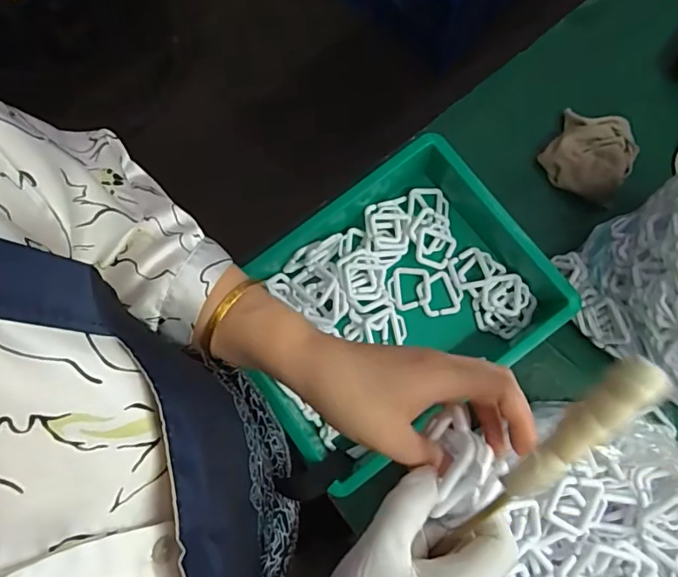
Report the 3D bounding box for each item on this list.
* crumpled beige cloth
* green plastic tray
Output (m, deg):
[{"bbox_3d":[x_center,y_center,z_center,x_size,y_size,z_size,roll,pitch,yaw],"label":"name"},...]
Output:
[{"bbox_3d":[0.323,-0.175,0.659,0.102,0.038,0.106,25,78,7],"label":"crumpled beige cloth"},{"bbox_3d":[0.062,0.017,0.596,0.347,0.076,0.266,-34,78,-7],"label":"green plastic tray"}]

